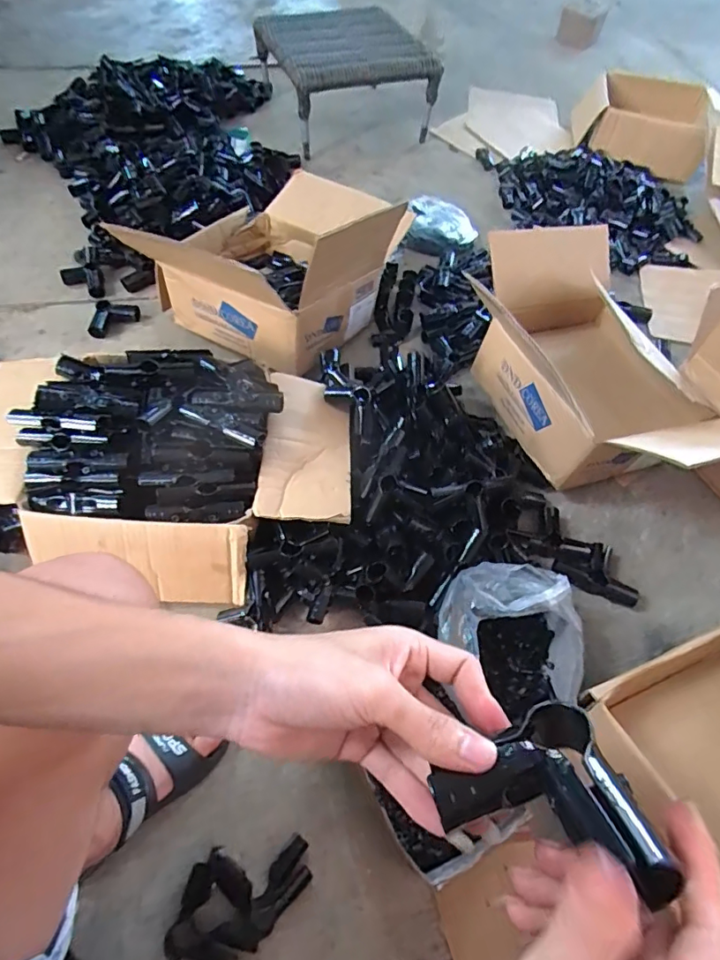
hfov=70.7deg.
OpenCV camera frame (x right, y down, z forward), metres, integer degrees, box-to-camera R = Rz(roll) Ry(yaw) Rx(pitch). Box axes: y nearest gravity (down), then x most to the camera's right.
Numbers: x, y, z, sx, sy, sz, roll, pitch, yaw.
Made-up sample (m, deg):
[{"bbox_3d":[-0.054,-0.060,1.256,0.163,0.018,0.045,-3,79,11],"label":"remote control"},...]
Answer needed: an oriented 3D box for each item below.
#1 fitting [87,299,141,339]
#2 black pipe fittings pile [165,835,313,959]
[{"bbox_3d":[-0.499,-0.331,1.032,0.083,0.028,0.092,0,58,-5],"label":"fitting"},{"bbox_3d":[-0.134,0.479,0.574,0.147,0.031,0.105,-2,59,-6],"label":"black pipe fittings pile"}]

